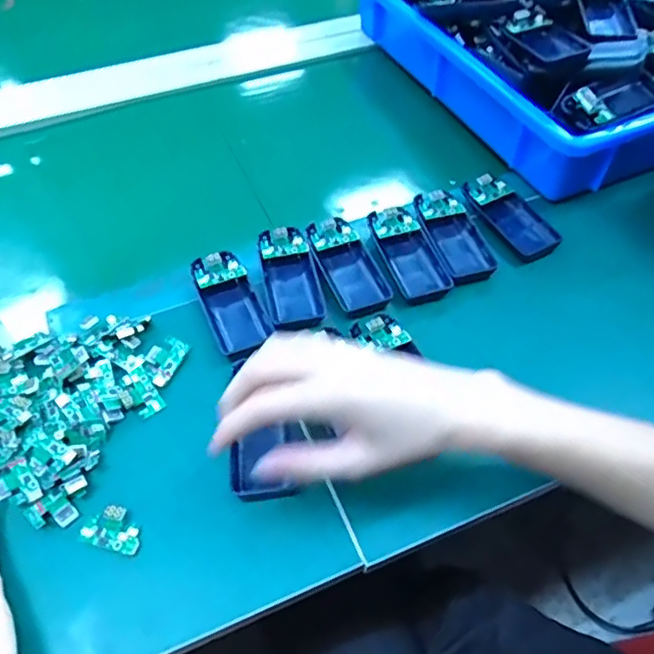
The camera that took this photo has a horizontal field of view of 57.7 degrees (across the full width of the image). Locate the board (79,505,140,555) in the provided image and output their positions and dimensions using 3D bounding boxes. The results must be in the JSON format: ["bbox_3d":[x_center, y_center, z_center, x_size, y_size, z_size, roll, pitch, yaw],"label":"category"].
[{"bbox_3d":[-0.138,0.130,0.385,0.038,0.007,0.027,12,53,9],"label":"board"}]

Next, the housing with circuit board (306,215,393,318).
[{"bbox_3d":[0.019,-0.055,0.507,0.045,0.016,0.100,-20,55,-14],"label":"housing with circuit board"}]

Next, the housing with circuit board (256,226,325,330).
[{"bbox_3d":[-0.032,-0.043,0.502,0.044,0.022,0.099,-10,53,-7],"label":"housing with circuit board"}]

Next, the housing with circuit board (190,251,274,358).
[{"bbox_3d":[-0.078,-0.022,0.482,0.042,0.016,0.098,-19,55,-14],"label":"housing with circuit board"}]

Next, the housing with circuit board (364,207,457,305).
[{"bbox_3d":[0.071,-0.067,0.515,0.048,0.016,0.095,-16,54,-11],"label":"housing with circuit board"}]

